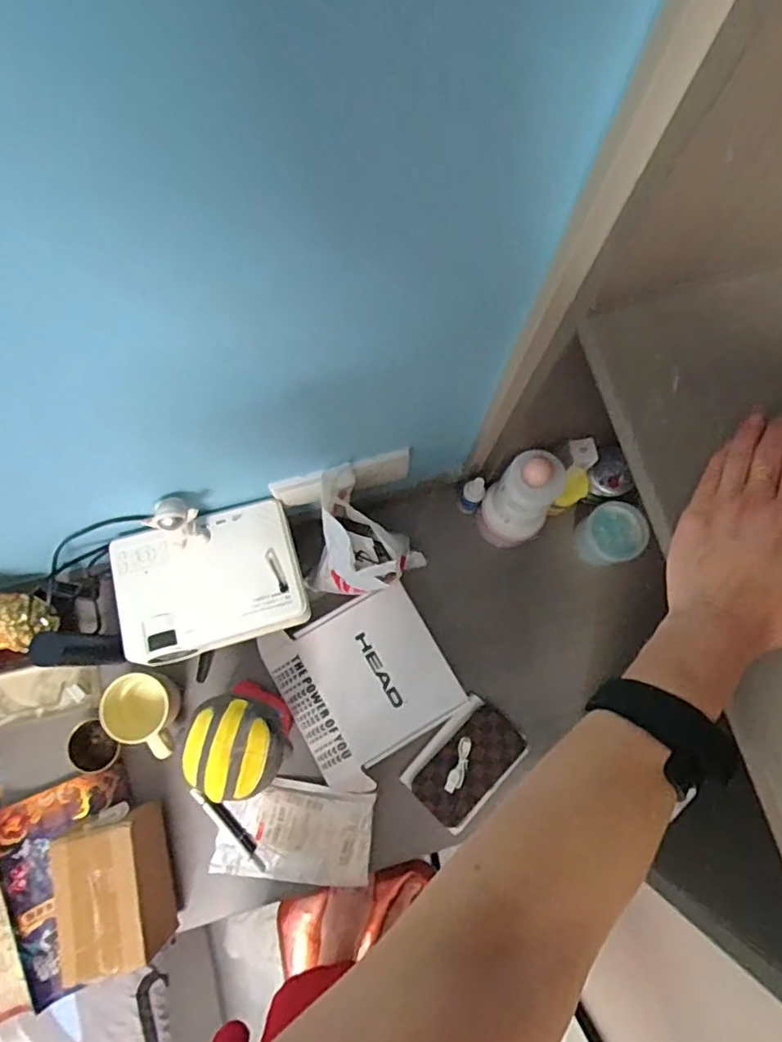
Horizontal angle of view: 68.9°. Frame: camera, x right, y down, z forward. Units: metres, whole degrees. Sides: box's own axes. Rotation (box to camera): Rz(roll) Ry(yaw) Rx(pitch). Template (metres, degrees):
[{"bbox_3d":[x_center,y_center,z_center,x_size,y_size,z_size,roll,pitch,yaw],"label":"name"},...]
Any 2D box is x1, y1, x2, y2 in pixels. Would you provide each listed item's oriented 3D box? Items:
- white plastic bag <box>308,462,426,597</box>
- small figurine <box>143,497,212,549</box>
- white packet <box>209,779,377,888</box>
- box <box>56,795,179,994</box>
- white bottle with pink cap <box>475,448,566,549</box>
[{"bbox_3d":[-0.027,0.032,0.721,0.135,0.186,0.134,19,77,4],"label":"white plastic bag"},{"bbox_3d":[-0.231,0.005,0.628,0.034,0.095,0.042,31,78,7],"label":"small figurine"},{"bbox_3d":[-0.125,0.405,0.740,0.198,0.033,0.122,6,77,1],"label":"white packet"},{"bbox_3d":[-0.318,0.432,0.678,0.100,0.114,0.156,-9,77,-2],"label":"box"},{"bbox_3d":[0.167,-0.026,0.720,0.081,0.171,0.089,0,77,0],"label":"white bottle with pink cap"}]

